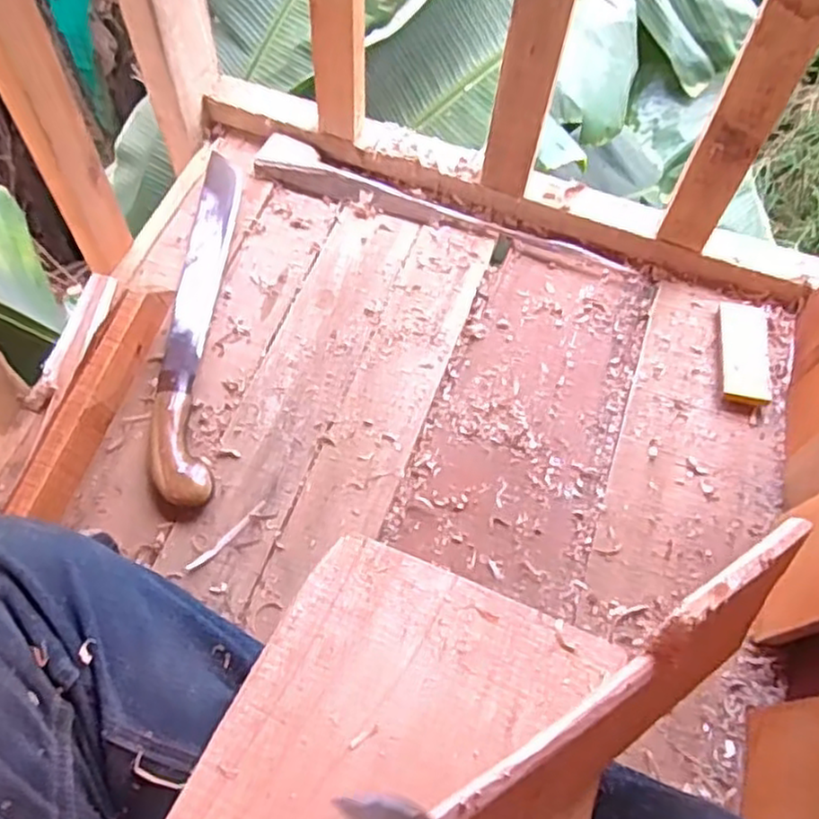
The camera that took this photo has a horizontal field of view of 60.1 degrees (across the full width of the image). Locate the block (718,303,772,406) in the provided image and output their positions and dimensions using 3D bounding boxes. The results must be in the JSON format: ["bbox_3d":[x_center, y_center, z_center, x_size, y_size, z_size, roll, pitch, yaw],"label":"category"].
[{"bbox_3d":[0.347,-0.059,0.735,0.047,0.019,0.115,10,61,4],"label":"block"}]

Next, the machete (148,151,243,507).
[{"bbox_3d":[-0.220,-0.103,0.738,0.061,0.026,0.429,-1,61,-2],"label":"machete"}]

